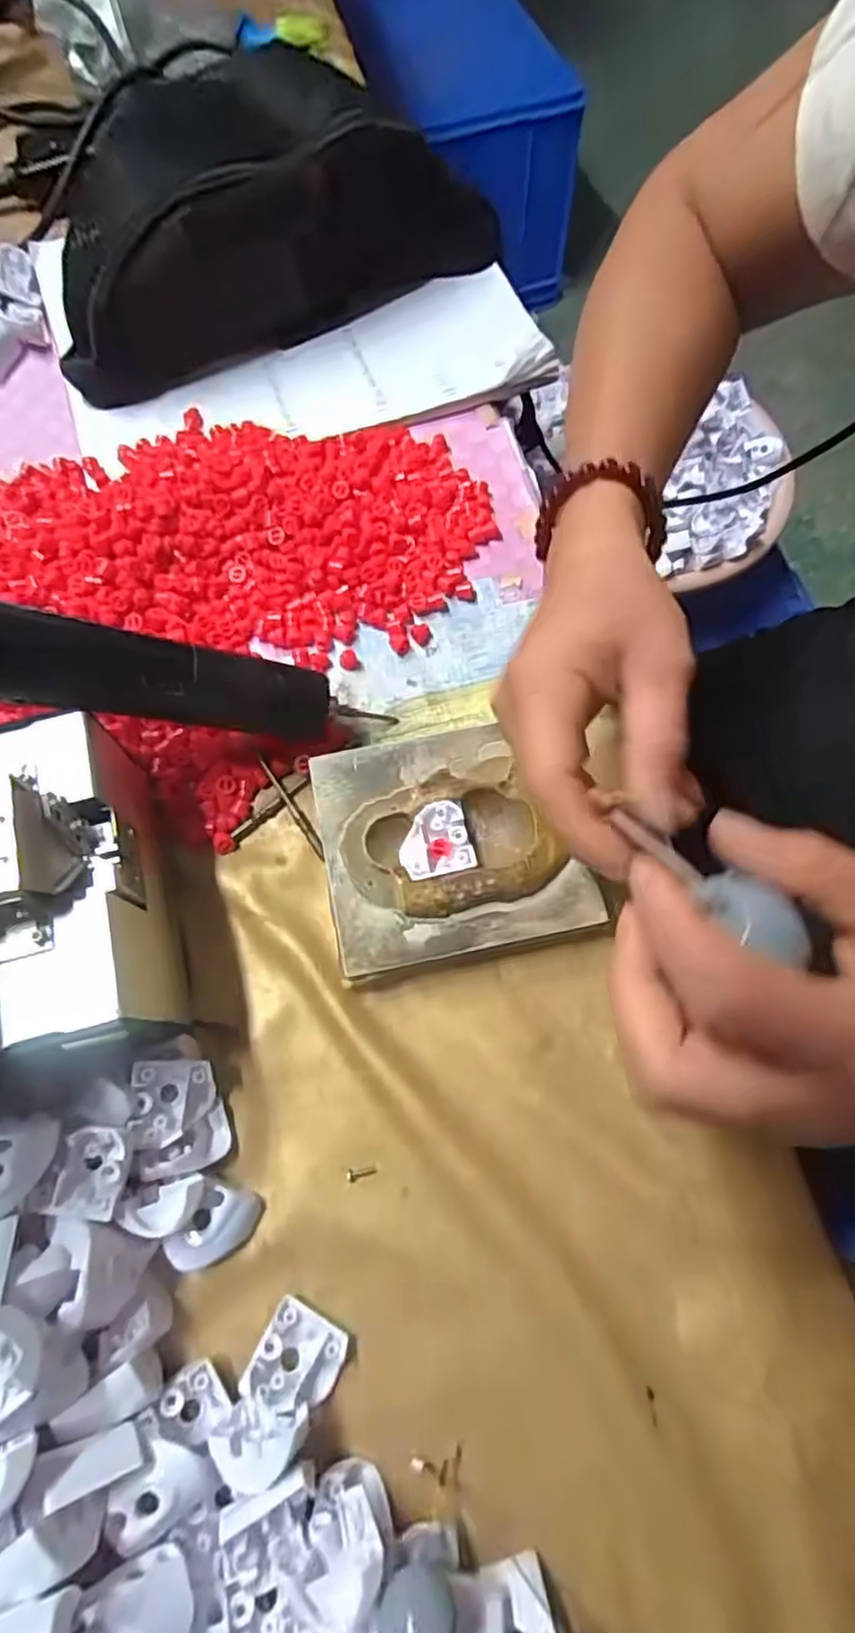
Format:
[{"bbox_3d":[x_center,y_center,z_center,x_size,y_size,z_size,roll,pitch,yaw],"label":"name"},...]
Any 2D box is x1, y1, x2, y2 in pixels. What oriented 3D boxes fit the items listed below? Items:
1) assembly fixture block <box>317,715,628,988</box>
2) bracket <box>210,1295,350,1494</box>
[{"bbox_3d":[0.012,0.013,0.312,0.115,0.032,0.104,-12,71,-3],"label":"assembly fixture block"},{"bbox_3d":[-0.054,0.209,0.247,0.031,0.022,0.052,40,40,2],"label":"bracket"}]

